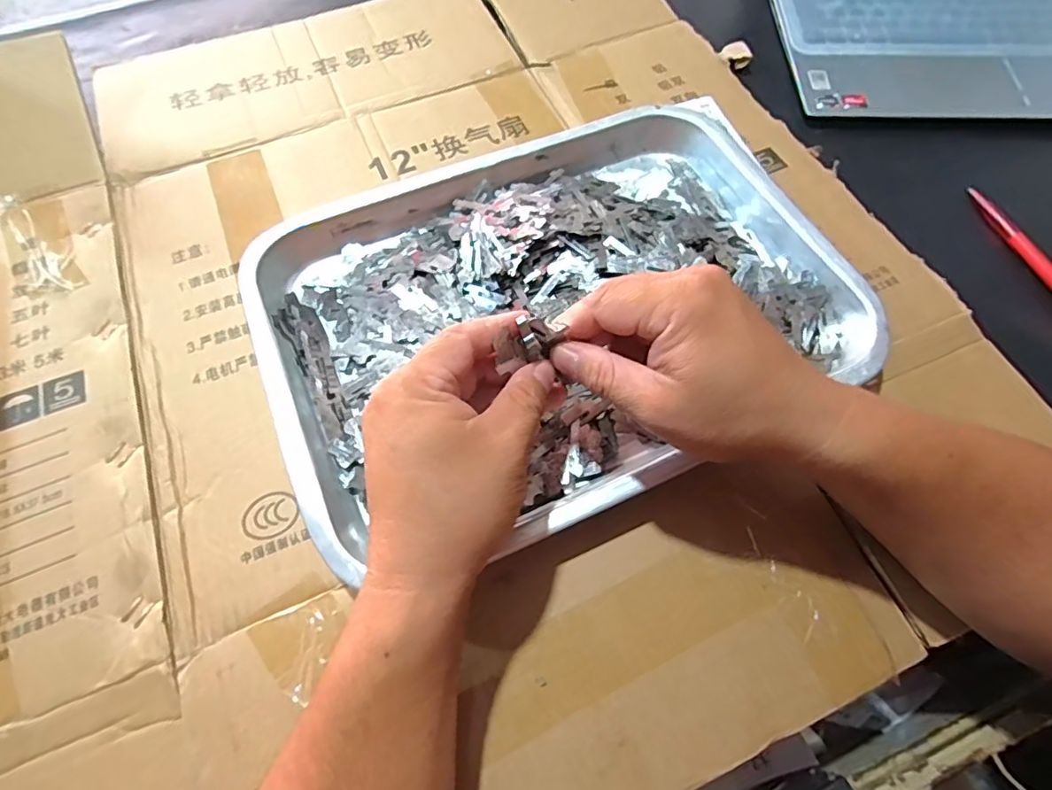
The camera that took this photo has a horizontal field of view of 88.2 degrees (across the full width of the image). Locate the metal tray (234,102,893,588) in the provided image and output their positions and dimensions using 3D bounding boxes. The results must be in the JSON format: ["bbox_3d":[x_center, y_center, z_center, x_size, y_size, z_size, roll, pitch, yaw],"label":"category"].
[{"bbox_3d":[0.026,-0.070,0.359,0.385,0.032,0.282,-24,67,-10],"label":"metal tray"}]

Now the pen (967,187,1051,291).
[{"bbox_3d":[0.375,-0.099,0.397,0.009,0.016,0.143,-16,66,-7],"label":"pen"}]

